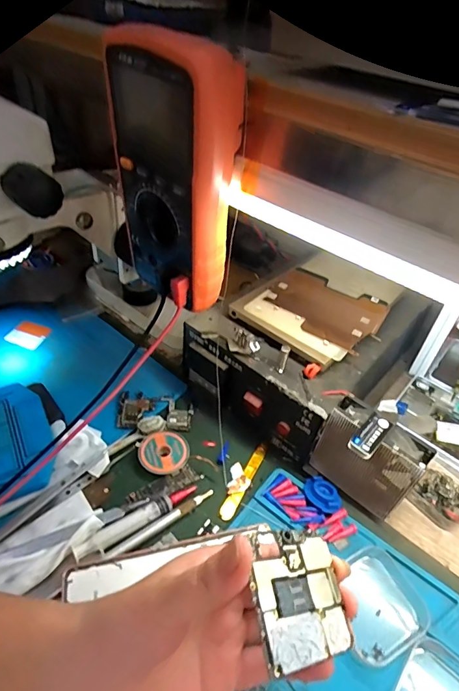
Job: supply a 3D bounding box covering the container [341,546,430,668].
[{"bbox_3d":[0.109,0.189,0.301,0.069,0.011,0.062,-19,47,-27],"label":"container"}]

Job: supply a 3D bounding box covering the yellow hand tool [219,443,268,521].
[{"bbox_3d":[0.015,0.123,0.375,0.012,0.004,0.086,23,43,17],"label":"yellow hand tool"}]

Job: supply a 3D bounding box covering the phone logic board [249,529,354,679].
[{"bbox_3d":[0.036,0.123,0.205,0.064,0.004,0.055,22,41,-36],"label":"phone logic board"}]

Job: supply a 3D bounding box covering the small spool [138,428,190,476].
[{"bbox_3d":[-0.061,0.098,0.381,0.045,0.012,0.046,4,41,-4],"label":"small spool"}]

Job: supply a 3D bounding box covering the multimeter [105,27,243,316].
[{"bbox_3d":[-0.036,-0.111,0.284,0.077,0.168,0.050,34,48,27],"label":"multimeter"}]

